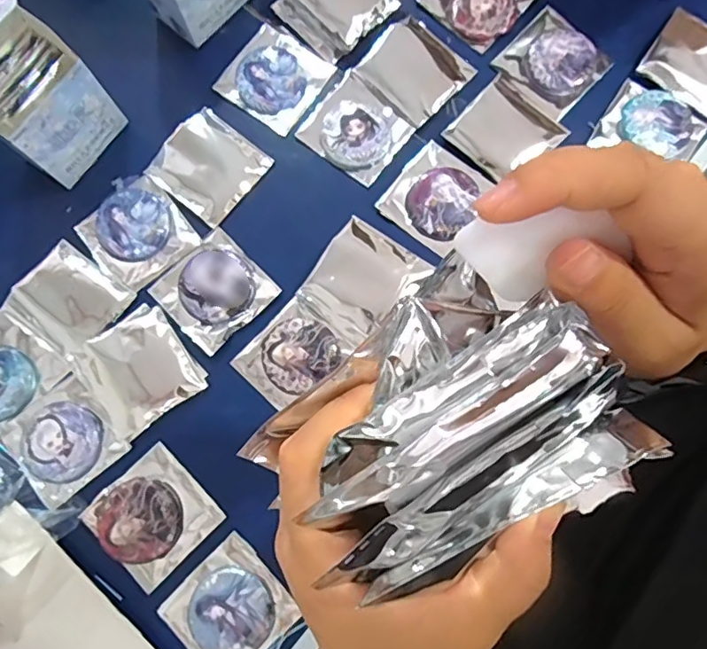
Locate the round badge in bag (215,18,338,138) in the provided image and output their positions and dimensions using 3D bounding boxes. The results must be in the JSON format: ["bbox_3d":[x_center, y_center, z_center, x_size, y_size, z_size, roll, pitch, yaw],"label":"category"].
[{"bbox_3d":[-0.083,-0.262,0.573,0.101,0.009,0.099,35,82,6],"label":"round badge in bag"}]

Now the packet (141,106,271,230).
[{"bbox_3d":[-0.148,-0.162,0.557,0.096,0.008,0.094,38,82,7],"label":"packet"}]

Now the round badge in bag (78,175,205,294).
[{"bbox_3d":[-0.218,-0.094,0.545,0.092,0.005,0.101,-41,82,-6],"label":"round badge in bag"}]

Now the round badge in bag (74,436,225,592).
[{"bbox_3d":[-0.182,0.173,0.490,0.093,0.007,0.094,-44,82,-7],"label":"round badge in bag"}]

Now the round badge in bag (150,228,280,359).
[{"bbox_3d":[-0.136,-0.034,0.529,0.094,0.009,0.093,-44,82,-7],"label":"round badge in bag"}]

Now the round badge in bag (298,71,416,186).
[{"bbox_3d":[0.004,-0.202,0.559,0.095,0.008,0.088,37,82,7],"label":"round badge in bag"}]

